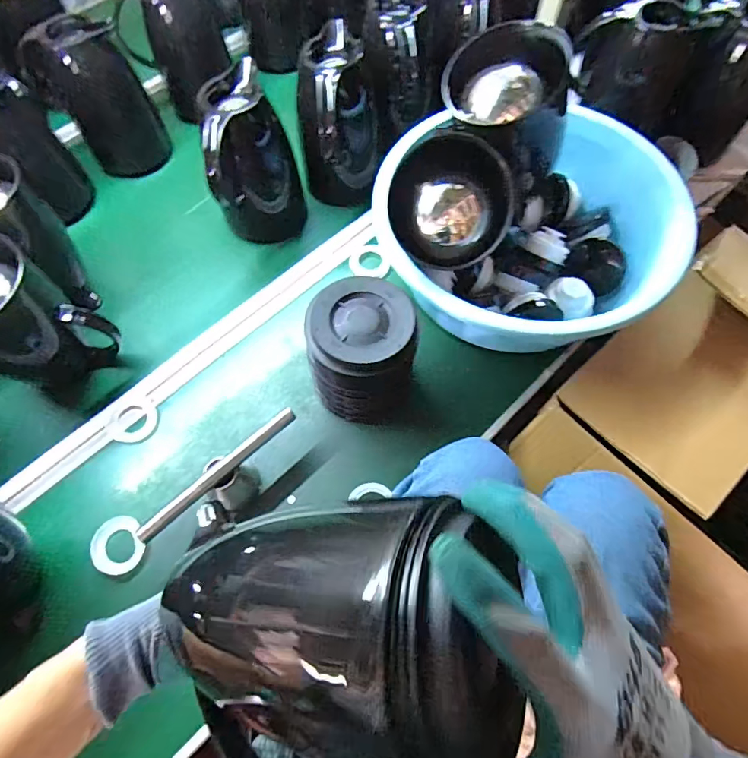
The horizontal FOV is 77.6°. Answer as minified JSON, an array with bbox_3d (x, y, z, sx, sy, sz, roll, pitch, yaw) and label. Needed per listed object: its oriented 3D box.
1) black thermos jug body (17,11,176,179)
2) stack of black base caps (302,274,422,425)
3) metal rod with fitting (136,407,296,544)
[{"bbox_3d":[-0.430,-0.435,0.732,0.139,0.205,0.130,-36,68,-14],"label":"black thermos jug body"},{"bbox_3d":[-0.011,-0.030,0.551,0.113,0.146,0.114,22,67,12],"label":"stack of black base caps"},{"bbox_3d":[-0.161,0.116,0.525,0.192,0.066,0.045,-40,69,-16],"label":"metal rod with fitting"}]

